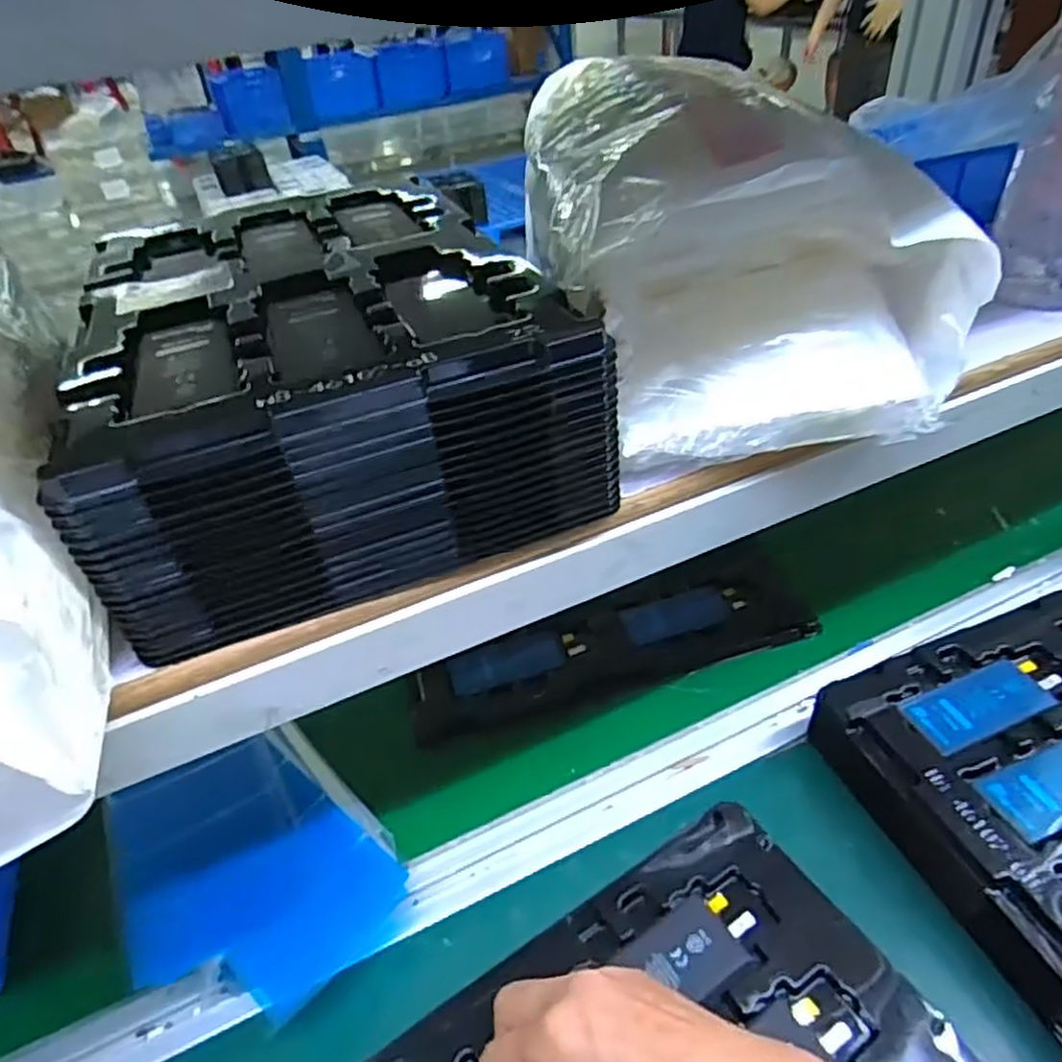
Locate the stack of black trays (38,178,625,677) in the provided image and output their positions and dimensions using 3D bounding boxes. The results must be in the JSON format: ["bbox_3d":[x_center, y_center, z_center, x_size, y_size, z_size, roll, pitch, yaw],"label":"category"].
[{"bbox_3d":[-0.122,-0.097,0.430,0.233,0.101,0.299,-18,41,-14],"label":"stack of black trays"}]

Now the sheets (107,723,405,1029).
[{"bbox_3d":[-0.170,0.199,0.448,0.138,0.031,0.174,-34,46,-29],"label":"sheets"}]

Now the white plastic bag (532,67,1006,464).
[{"bbox_3d":[0.110,-0.193,0.467,0.201,0.136,0.310,-11,39,-5],"label":"white plastic bag"}]

